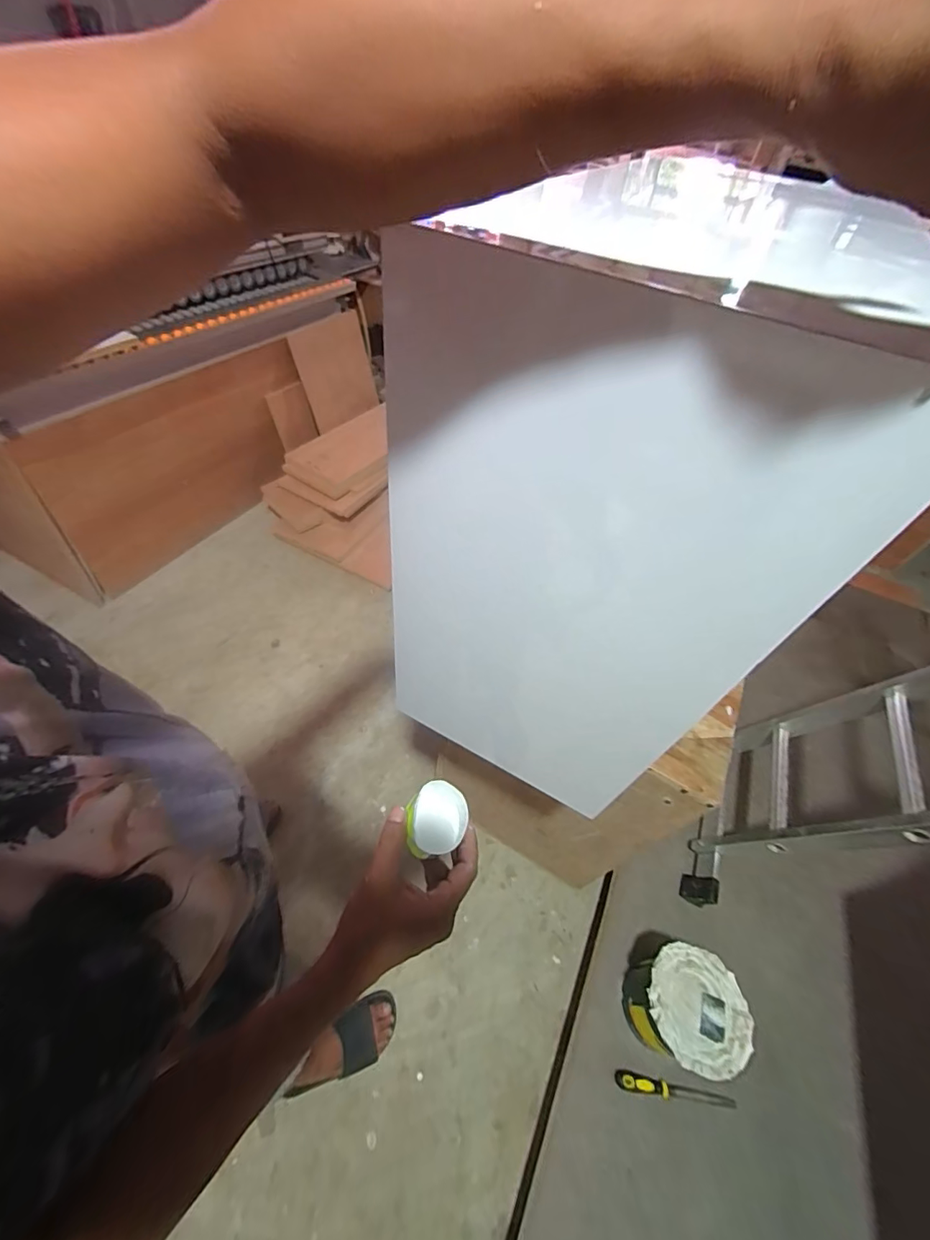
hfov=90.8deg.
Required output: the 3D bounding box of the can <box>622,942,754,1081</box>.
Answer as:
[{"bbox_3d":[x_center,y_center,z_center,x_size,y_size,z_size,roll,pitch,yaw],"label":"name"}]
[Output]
[{"bbox_3d":[0.460,0.814,0.968,0.198,0.195,0.199,18,51,7],"label":"can"}]

